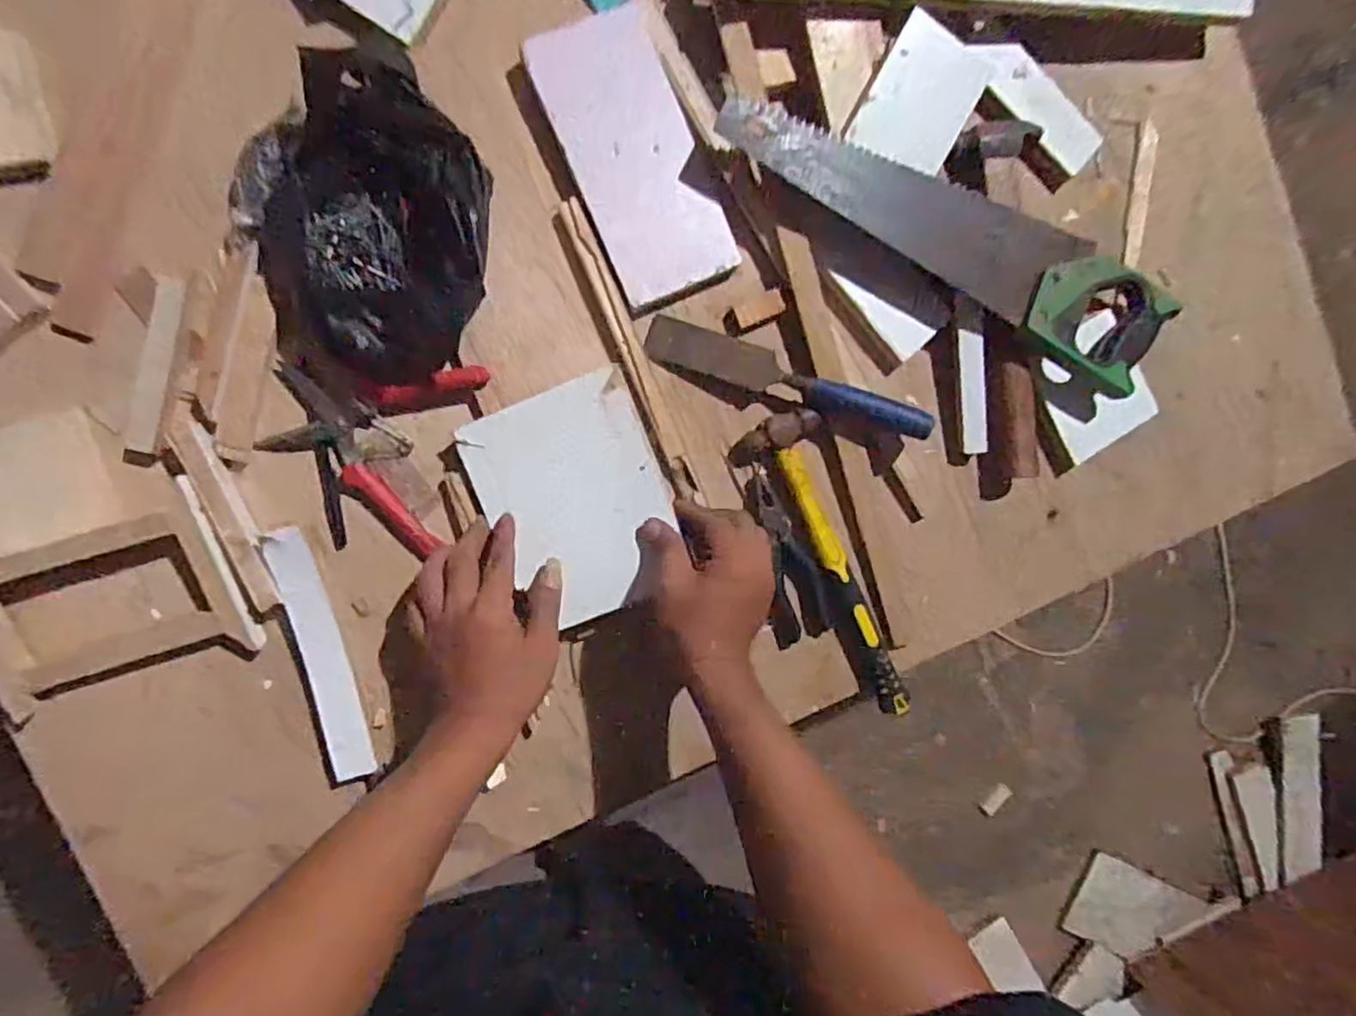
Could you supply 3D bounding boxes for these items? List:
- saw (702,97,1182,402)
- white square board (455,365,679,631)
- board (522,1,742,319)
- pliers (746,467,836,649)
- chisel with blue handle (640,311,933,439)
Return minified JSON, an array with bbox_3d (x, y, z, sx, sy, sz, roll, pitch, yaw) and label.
[{"bbox_3d":[0.239,-0.244,0.590,0.440,0.037,0.106,29,89,-9],"label":"saw"},{"bbox_3d":[-0.078,-0.003,0.535,0.141,0.008,0.171,-22,96,7],"label":"white square board"},{"bbox_3d":[-0.034,-0.280,0.544,0.105,0.014,0.221,-23,96,-7],"label":"board"},{"bbox_3d":[0.097,0.043,0.609,0.050,0.017,0.160,-15,95,-8],"label":"pliers"},{"bbox_3d":[0.099,-0.107,0.570,0.252,0.039,0.037,18,90,-9],"label":"chisel with blue handle"}]

